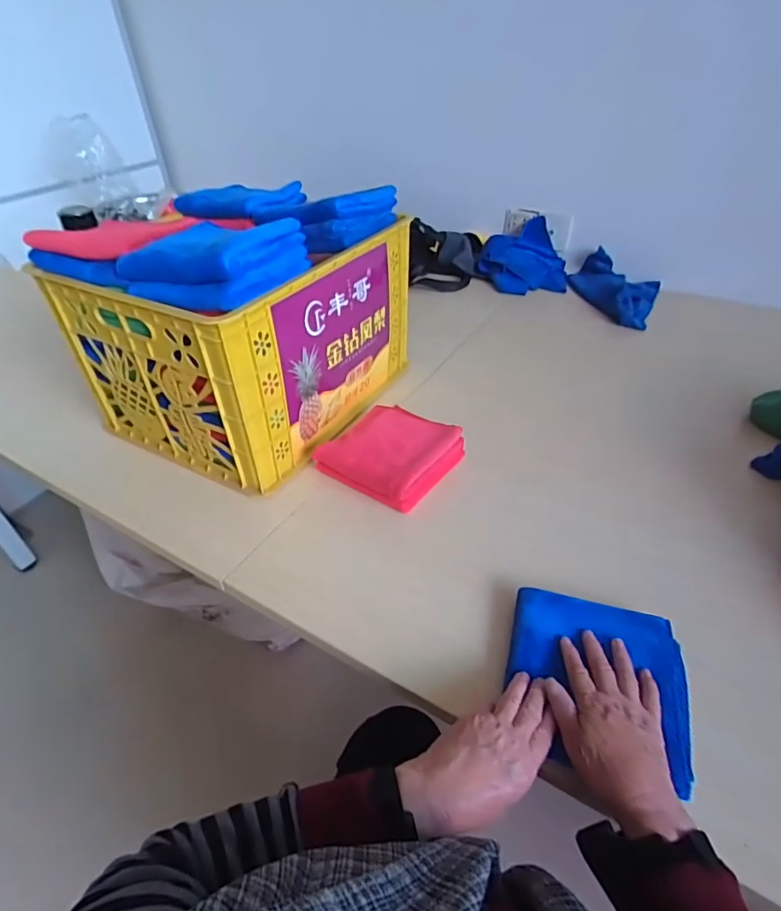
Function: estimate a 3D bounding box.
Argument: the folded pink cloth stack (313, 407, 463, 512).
[{"bbox_3d":[0.000,-0.007,0.787,0.164,0.045,0.170,25,48,31],"label":"folded pink cloth stack"}]

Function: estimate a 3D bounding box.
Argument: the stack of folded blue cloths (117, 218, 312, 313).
[{"bbox_3d":[-0.217,-0.256,0.652,0.164,0.063,0.172,16,44,23],"label":"stack of folded blue cloths"}]

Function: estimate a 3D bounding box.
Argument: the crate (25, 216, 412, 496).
[{"bbox_3d":[-0.236,-0.214,0.878,0.383,0.276,0.455,15,44,22],"label":"crate"}]

